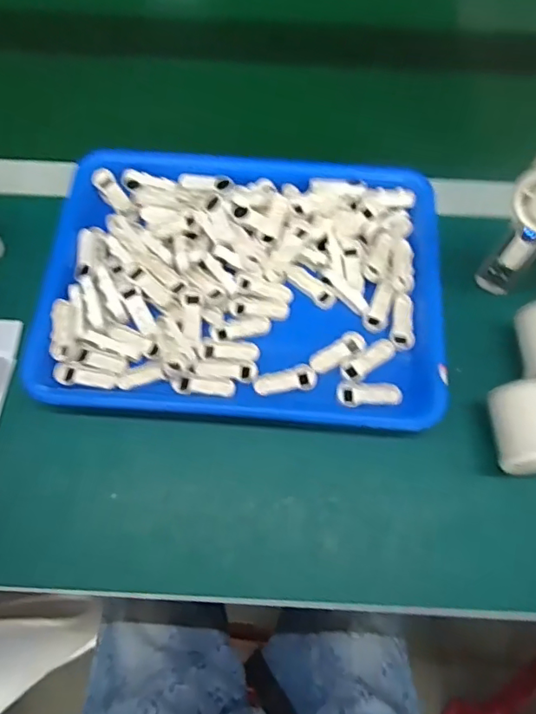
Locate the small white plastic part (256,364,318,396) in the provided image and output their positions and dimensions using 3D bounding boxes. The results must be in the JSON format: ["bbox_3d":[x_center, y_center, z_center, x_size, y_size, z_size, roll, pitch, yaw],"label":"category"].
[{"bbox_3d":[0.015,0.019,0.434,0.051,0.004,0.022,-7,67,-4],"label":"small white plastic part"}]

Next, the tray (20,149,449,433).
[{"bbox_3d":[-0.020,-0.072,0.460,0.333,0.027,0.249,4,69,1],"label":"tray"}]

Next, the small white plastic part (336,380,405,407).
[{"bbox_3d":[0.083,0.031,0.429,0.051,0.008,0.020,4,66,1],"label":"small white plastic part"}]

